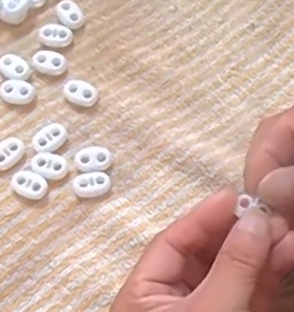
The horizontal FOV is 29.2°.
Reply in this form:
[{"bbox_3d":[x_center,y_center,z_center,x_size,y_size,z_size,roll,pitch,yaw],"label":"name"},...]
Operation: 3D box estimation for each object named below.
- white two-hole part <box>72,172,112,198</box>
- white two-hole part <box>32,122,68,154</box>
[{"bbox_3d":[-0.033,0.017,0.339,0.022,0.007,0.015,-4,70,-2],"label":"white two-hole part"},{"bbox_3d":[-0.060,-0.011,0.350,0.016,0.006,0.022,43,75,13],"label":"white two-hole part"}]

